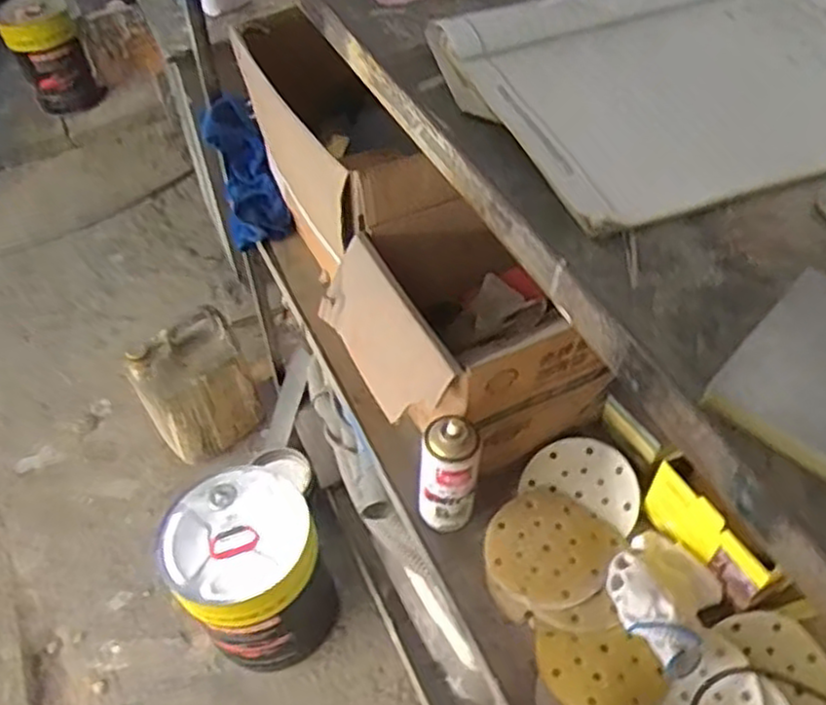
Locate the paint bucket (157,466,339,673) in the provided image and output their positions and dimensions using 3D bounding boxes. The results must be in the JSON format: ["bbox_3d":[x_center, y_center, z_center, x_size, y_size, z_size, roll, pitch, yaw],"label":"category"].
[{"bbox_3d":[-0.296,0.431,1.431,0.255,0.369,0.232,-2,49,2],"label":"paint bucket"}]

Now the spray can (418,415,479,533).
[{"bbox_3d":[0.040,0.142,0.849,0.065,0.171,0.056,11,51,12],"label":"spray can"}]

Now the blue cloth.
[{"bbox_3d":[-0.279,-0.301,1.249,0.097,0.213,0.202,-17,51,-11],"label":"blue cloth"}]

